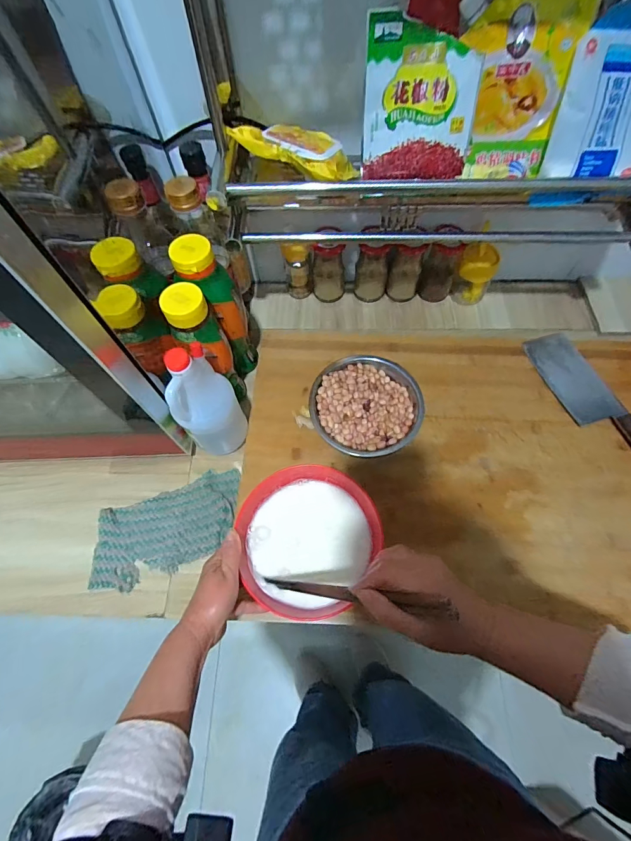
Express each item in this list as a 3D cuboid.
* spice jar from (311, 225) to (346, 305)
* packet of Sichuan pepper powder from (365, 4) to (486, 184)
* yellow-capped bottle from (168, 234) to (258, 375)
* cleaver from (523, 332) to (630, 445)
[{"bbox_3d":[0.026,-0.277,0.685,0.056,0.124,0.059,-1,64,3],"label":"spice jar"},{"bbox_3d":[0.113,-0.341,0.407,0.118,0.136,0.015,3,43,6],"label":"packet of Sichuan pepper powder"},{"bbox_3d":[-0.141,-0.154,0.554,0.067,0.222,0.061,-1,64,3],"label":"yellow-capped bottle"},{"bbox_3d":[0.434,-0.022,0.584,0.073,0.030,0.291,-17,65,-4],"label":"cleaver"}]

